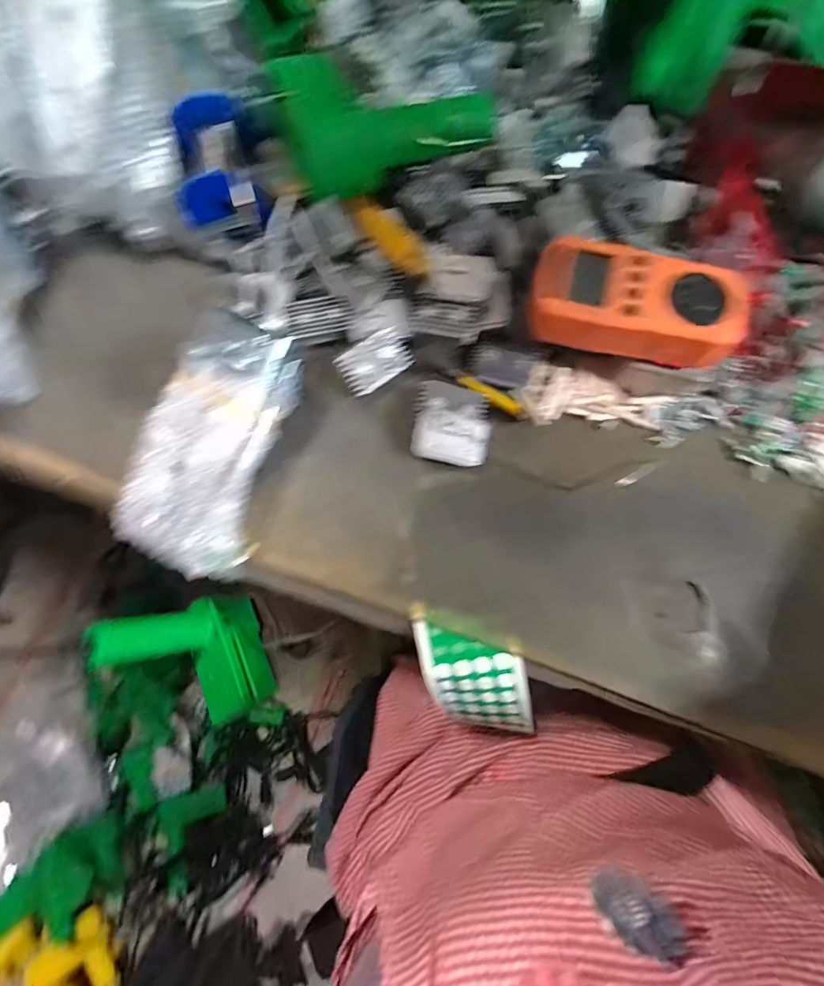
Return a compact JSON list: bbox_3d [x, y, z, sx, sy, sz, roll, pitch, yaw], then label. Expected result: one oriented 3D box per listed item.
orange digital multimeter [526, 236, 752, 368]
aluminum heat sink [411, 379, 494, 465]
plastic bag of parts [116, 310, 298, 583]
[{"bbox_3d":[0.150,-0.128,0.301,0.134,0.034,0.070,15,73,4],"label":"orange digital multimeter"},{"bbox_3d":[0.028,-0.047,0.315,0.053,0.024,0.050,10,73,3],"label":"aluminum heat sink"},{"bbox_3d":[-0.129,-0.030,0.291,0.080,0.053,0.157,18,73,5],"label":"plastic bag of parts"}]

